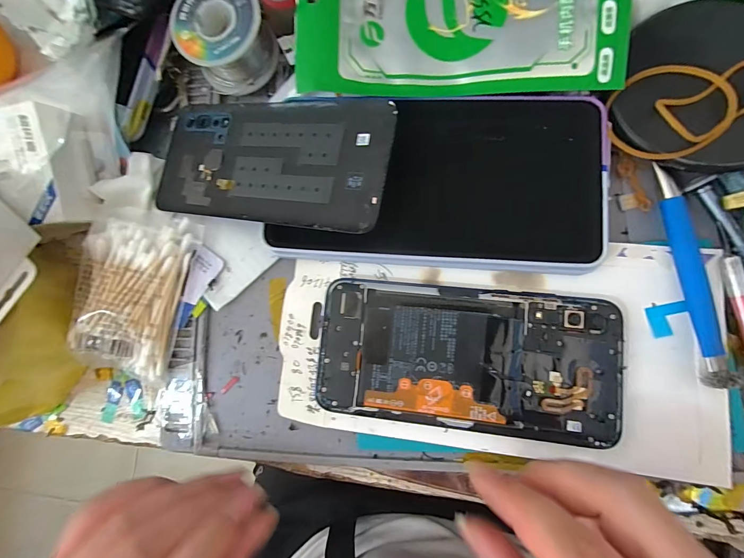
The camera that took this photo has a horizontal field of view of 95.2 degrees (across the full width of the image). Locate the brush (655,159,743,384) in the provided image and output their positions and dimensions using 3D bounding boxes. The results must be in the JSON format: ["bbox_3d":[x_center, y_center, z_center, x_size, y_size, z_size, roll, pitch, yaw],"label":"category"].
[{"bbox_3d":[0.165,-0.005,0.174,0.011,0.013,0.114,-5,83,6],"label":"brush"}]

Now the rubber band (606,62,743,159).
[{"bbox_3d":[0.164,-0.088,0.174,0.073,0.006,0.049,3,84,7],"label":"rubber band"}]

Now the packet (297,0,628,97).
[{"bbox_3d":[0.047,-0.152,0.186,0.173,0.030,0.094,1,83,7],"label":"packet"}]

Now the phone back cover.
[{"bbox_3d":[-0.064,-0.070,0.202,0.154,0.004,0.072,10,85,20],"label":"phone back cover"}]

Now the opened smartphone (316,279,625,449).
[{"bbox_3d":[0.050,0.042,0.186,0.154,0.010,0.073,4,84,7],"label":"opened smartphone"}]

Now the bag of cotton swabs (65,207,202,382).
[{"bbox_3d":[-0.150,0.008,0.213,0.068,0.020,0.102,10,85,8],"label":"bag of cotton swabs"}]

